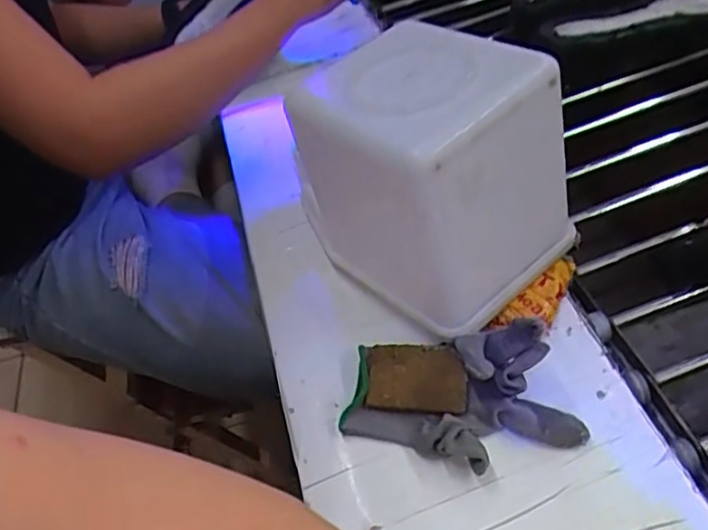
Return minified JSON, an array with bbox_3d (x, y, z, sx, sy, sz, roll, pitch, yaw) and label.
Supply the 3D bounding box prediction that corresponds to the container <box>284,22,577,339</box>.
[{"bbox_3d":[0.059,-0.061,0.459,0.158,0.157,0.129,29,60,34],"label":"container"}]

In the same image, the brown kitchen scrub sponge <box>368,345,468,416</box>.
[{"bbox_3d":[0.043,0.079,0.453,0.073,0.009,0.051,-3,58,19],"label":"brown kitchen scrub sponge"}]

